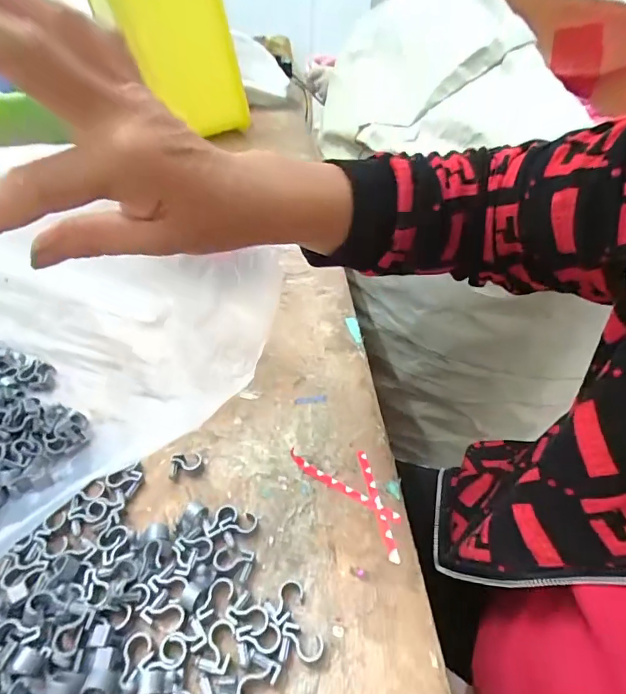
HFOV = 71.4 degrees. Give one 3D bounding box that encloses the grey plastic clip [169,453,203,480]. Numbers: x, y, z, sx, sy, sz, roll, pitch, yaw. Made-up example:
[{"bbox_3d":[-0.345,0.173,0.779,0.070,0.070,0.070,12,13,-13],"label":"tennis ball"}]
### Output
[{"bbox_3d":[-0.099,0.091,0.337,0.024,0.011,0.018,-8,43,-9],"label":"grey plastic clip"}]

